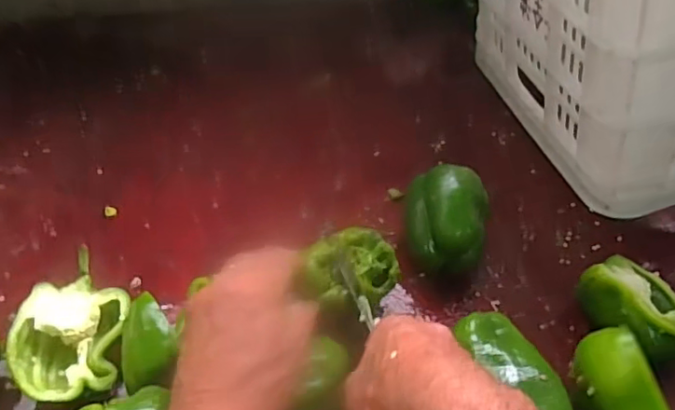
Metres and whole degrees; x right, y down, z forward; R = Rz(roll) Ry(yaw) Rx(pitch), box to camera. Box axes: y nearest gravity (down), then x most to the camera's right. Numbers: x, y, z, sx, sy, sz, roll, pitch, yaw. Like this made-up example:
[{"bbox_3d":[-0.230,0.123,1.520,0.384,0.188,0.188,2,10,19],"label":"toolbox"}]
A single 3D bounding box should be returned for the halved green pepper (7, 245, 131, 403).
[{"bbox_3d":[-0.191,0.094,0.423,0.069,0.048,0.110,-1,46,-5],"label":"halved green pepper"}]

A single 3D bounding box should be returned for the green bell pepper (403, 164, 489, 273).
[{"bbox_3d":[0.093,0.019,0.506,0.071,0.077,0.079,9,46,4],"label":"green bell pepper"}]

